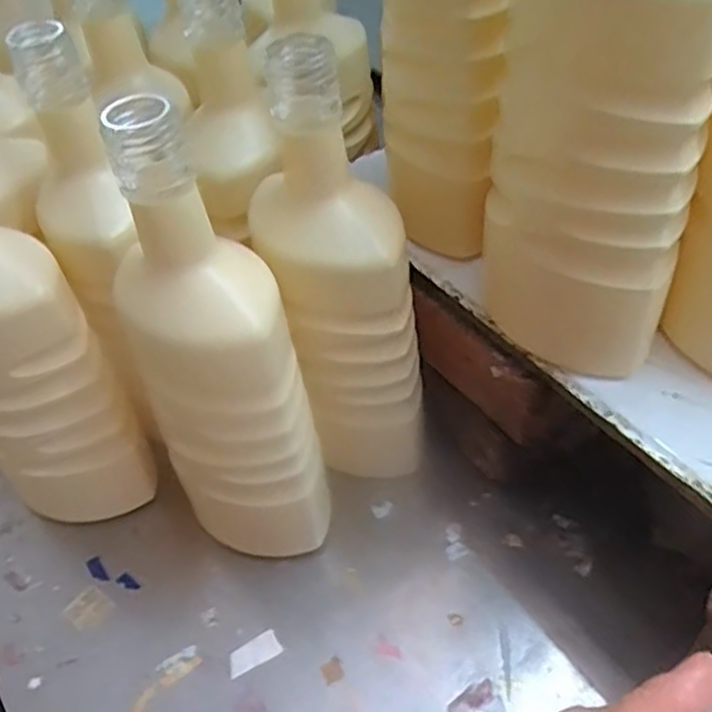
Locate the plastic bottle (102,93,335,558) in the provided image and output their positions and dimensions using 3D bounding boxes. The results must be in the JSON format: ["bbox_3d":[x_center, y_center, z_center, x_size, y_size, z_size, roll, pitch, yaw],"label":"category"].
[{"bbox_3d":[-0.066,0.011,0.365,0.072,0.252,0.081,-24,49,-15],"label":"plastic bottle"}]

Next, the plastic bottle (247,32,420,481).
[{"bbox_3d":[-0.008,-0.028,0.395,0.067,0.251,0.064,-13,47,-5],"label":"plastic bottle"}]

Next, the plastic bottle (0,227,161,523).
[{"bbox_3d":[-0.179,-0.003,0.388,0.076,0.247,0.086,-36,53,-24],"label":"plastic bottle"}]

